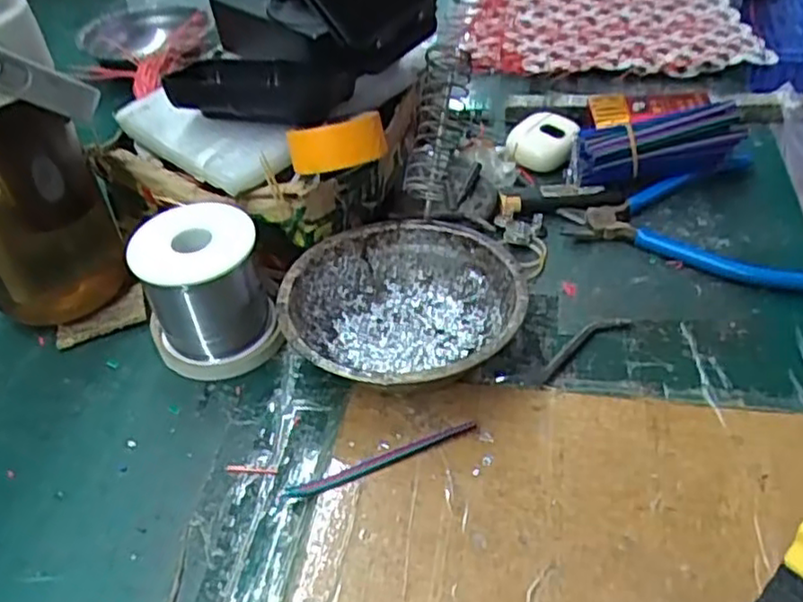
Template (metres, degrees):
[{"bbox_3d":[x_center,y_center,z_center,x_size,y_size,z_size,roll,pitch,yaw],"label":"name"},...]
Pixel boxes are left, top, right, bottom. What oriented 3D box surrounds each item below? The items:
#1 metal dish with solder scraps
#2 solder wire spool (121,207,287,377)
[{"bbox_3d":[0.002,0.008,0.384,0.122,0.041,0.125,-3,43,3],"label":"metal dish with solder scraps"},{"bbox_3d":[-0.106,-0.006,0.389,0.072,0.068,0.070,-21,45,-16],"label":"solder wire spool"}]

